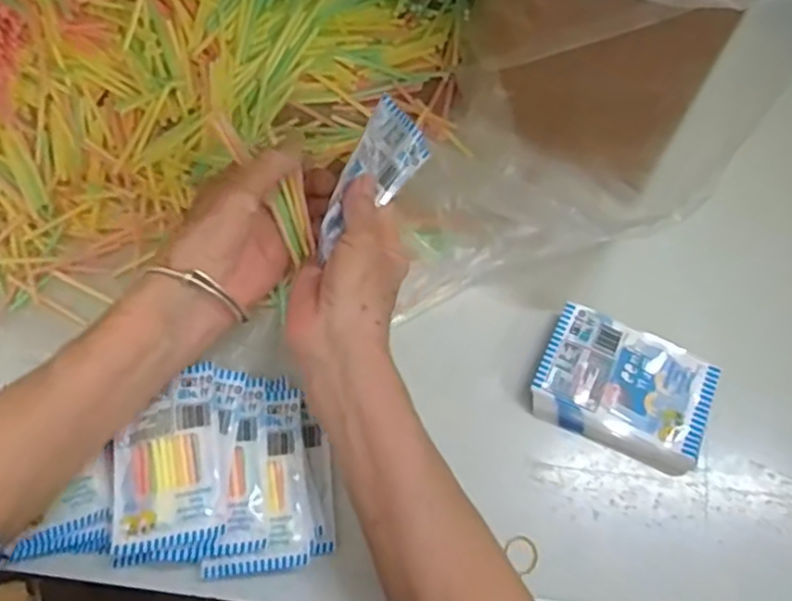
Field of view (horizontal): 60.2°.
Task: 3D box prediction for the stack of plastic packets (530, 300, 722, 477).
[{"bbox_3d":[0.148,0.056,0.446,0.106,0.024,0.078,21,69,8],"label":"stack of plastic packets"}]

